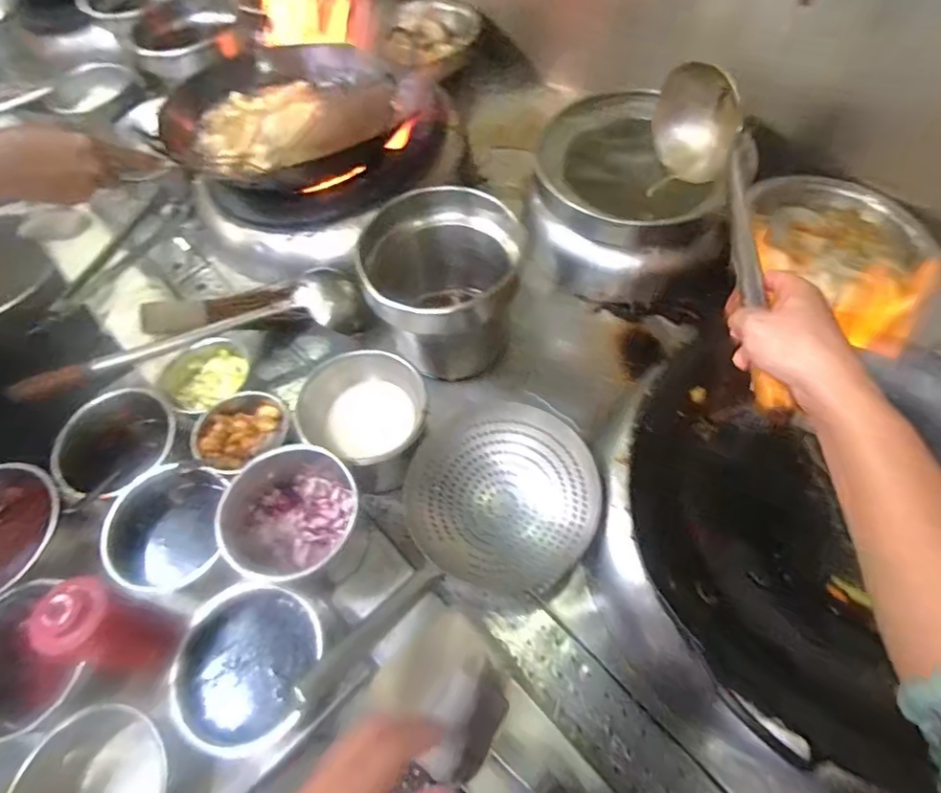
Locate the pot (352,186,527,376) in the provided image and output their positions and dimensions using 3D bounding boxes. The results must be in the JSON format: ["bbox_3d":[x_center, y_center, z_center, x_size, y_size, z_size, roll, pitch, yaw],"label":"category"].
[{"bbox_3d":[-0.044,-0.153,0.794,0.200,0.240,0.175,11,61,8],"label":"pot"}]

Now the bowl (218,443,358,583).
[{"bbox_3d":[-0.218,0.140,0.642,0.141,0.096,0.165,-4,60,0],"label":"bowl"}]

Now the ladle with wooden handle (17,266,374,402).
[{"bbox_3d":[-0.403,-0.104,0.818,0.483,0.098,0.112,-22,62,-10],"label":"ladle with wooden handle"}]

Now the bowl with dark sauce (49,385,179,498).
[{"bbox_3d":[-0.463,0.064,0.722,0.141,0.092,0.148,-1,60,2],"label":"bowl with dark sauce"}]

